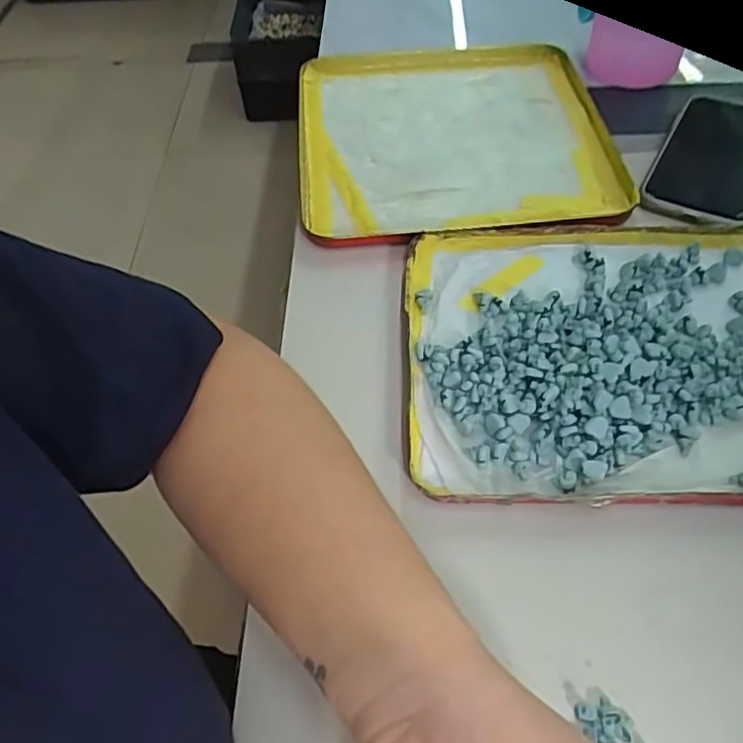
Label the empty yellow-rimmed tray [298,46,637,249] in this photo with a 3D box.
[{"bbox_3d":[0.064,-0.193,0.538,0.240,0.039,0.268,-5,53,1],"label":"empty yellow-rimmed tray"}]

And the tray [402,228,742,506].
[{"bbox_3d":[0.146,-0.018,0.383,0.247,0.019,0.200,-1,53,3],"label":"tray"}]

